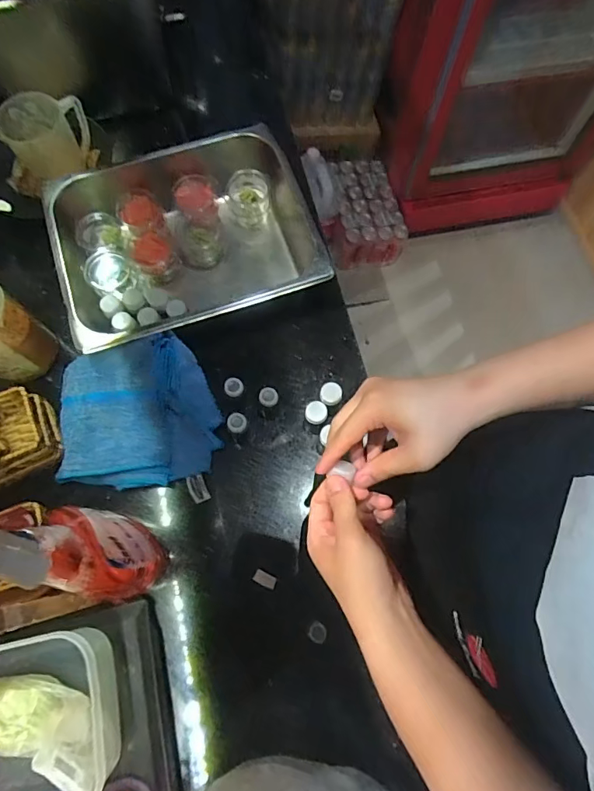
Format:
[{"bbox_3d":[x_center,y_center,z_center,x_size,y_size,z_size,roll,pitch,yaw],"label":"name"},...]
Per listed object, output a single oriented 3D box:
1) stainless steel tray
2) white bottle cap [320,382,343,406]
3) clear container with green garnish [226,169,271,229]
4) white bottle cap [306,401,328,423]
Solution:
[{"bbox_3d":[-0.146,-0.203,0.631,0.321,0.108,0.271,-18,72,-8],"label":"stainless steel tray"},{"bbox_3d":[0.041,-0.002,0.551,0.026,0.011,0.025,1,71,-2],"label":"white bottle cap"},{"bbox_3d":[-0.070,-0.286,0.669,0.062,0.058,0.054,-2,71,-3],"label":"clear container with green garnish"},{"bbox_3d":[0.023,0.020,0.546,0.025,0.007,0.026,1,71,-2],"label":"white bottle cap"}]

